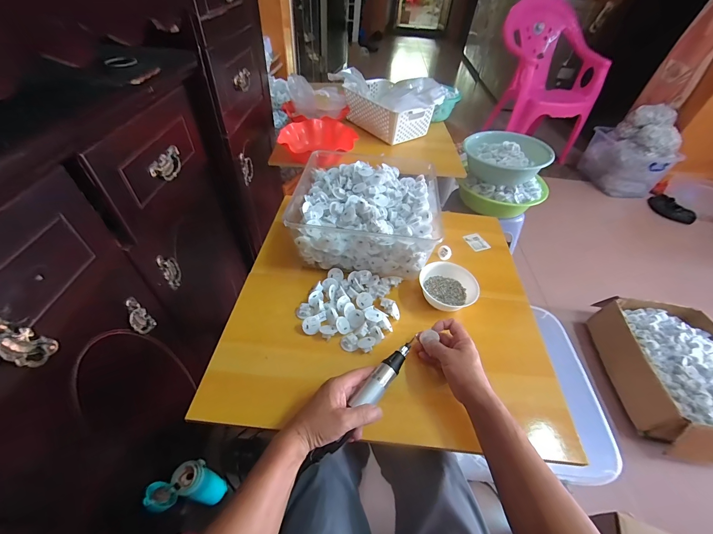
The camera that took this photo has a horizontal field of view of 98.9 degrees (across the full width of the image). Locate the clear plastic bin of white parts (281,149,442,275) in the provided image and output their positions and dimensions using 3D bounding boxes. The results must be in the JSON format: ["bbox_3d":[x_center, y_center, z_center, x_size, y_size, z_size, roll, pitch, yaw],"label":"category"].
[{"bbox_3d":[0.021,-0.149,0.722,0.297,0.131,0.348,6,47,0],"label":"clear plastic bin of white parts"}]

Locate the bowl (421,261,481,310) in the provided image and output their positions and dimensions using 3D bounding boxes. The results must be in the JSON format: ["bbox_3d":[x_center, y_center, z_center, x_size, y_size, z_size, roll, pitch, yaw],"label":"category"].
[{"bbox_3d":[0.192,0.040,0.637,0.108,0.046,0.115,3,47,-3],"label":"bowl"}]

